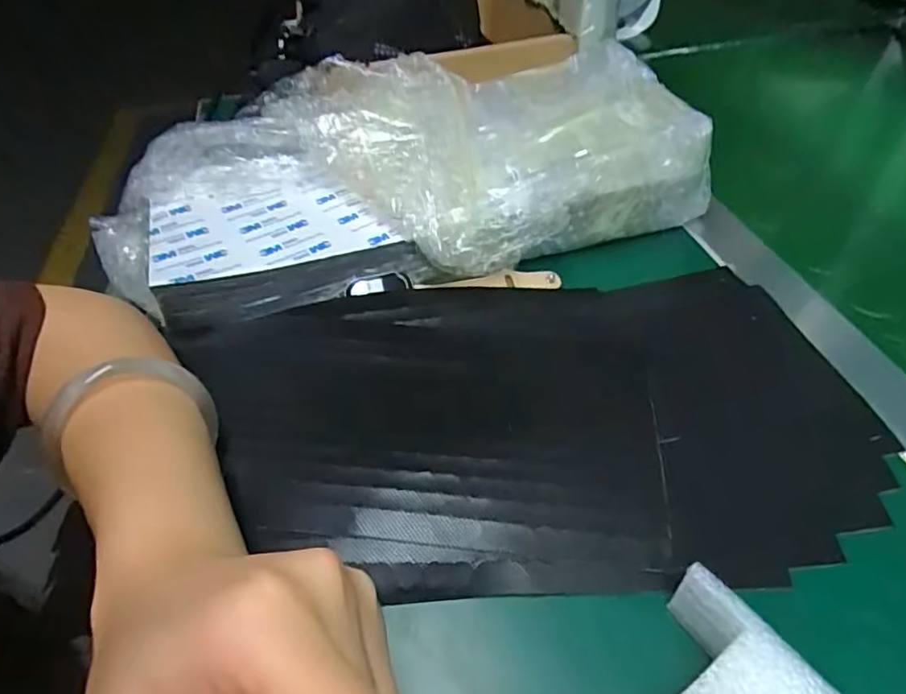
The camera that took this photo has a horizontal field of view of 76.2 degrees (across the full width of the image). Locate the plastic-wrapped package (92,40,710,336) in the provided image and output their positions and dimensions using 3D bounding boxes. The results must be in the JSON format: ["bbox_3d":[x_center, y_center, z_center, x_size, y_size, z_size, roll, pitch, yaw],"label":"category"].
[{"bbox_3d":[-0.032,-0.110,0.371,0.380,0.077,0.180,-10,46,-7],"label":"plastic-wrapped package"}]

